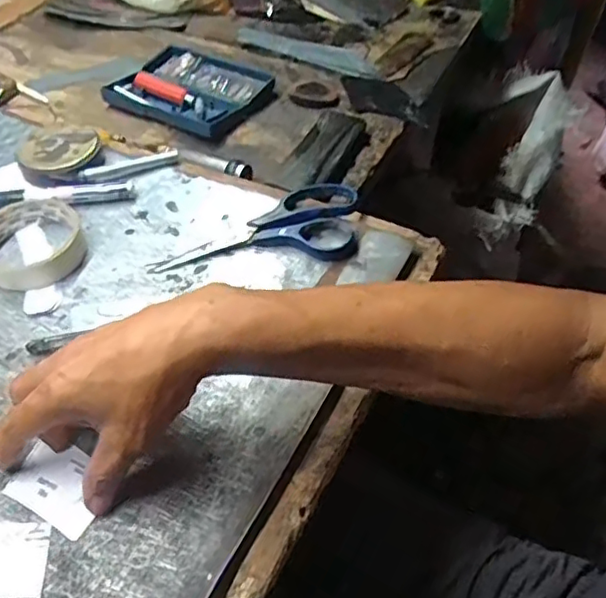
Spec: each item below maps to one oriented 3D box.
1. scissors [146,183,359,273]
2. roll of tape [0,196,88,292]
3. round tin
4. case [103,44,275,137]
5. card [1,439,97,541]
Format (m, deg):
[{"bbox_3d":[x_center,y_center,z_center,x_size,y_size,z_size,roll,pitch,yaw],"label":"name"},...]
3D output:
[{"bbox_3d":[-0.039,-0.059,0.511,0.173,0.015,0.083,-3,50,-7],"label":"scissors"},{"bbox_3d":[-0.225,-0.047,0.509,0.083,0.023,0.091,2,50,-2],"label":"roll of tape"},{"bbox_3d":[-0.227,-0.133,0.581,0.075,0.027,0.071,-1,47,1],"label":"round tin"},{"bbox_3d":[-0.130,-0.246,0.713,0.158,0.020,0.141,26,53,17],"label":"case"},{"bbox_3d":[-0.149,0.114,0.380,0.064,0.004,0.043,22,51,21],"label":"card"}]

